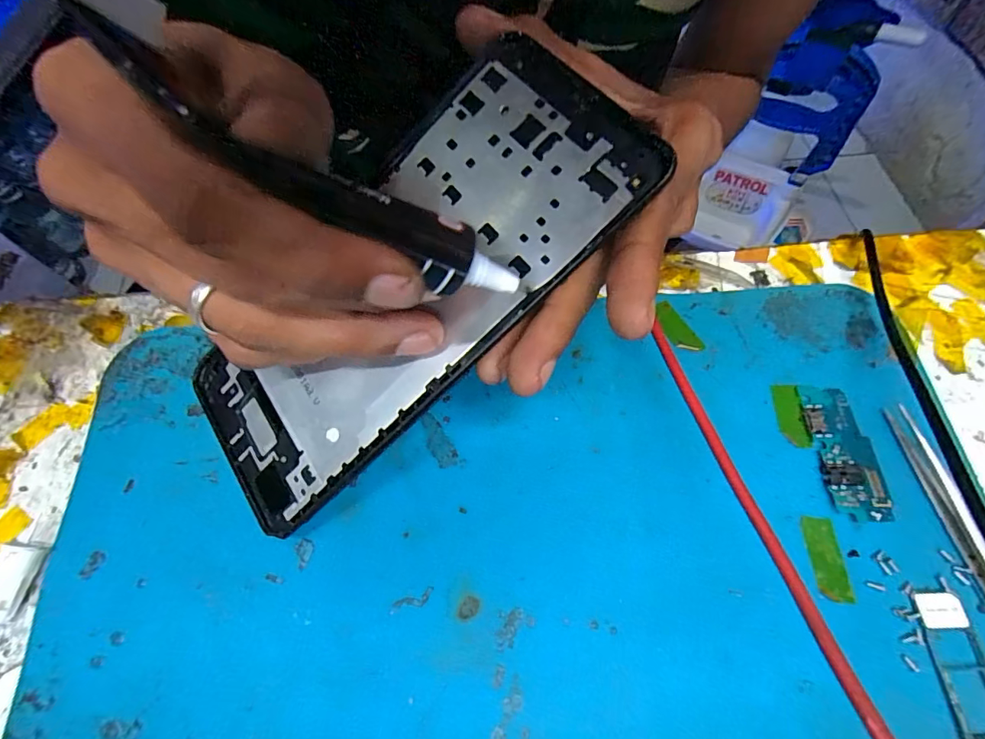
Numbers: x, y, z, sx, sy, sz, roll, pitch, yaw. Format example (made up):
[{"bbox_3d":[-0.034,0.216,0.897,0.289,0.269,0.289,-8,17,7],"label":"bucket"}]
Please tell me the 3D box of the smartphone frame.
[{"bbox_3d":[-0.030,-0.023,0.144,0.158,0.005,0.073,-47,70,8],"label":"smartphone frame"}]

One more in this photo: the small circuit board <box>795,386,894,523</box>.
[{"bbox_3d":[0.117,0.027,0.156,0.017,0.004,0.045,-3,65,0],"label":"small circuit board"}]

